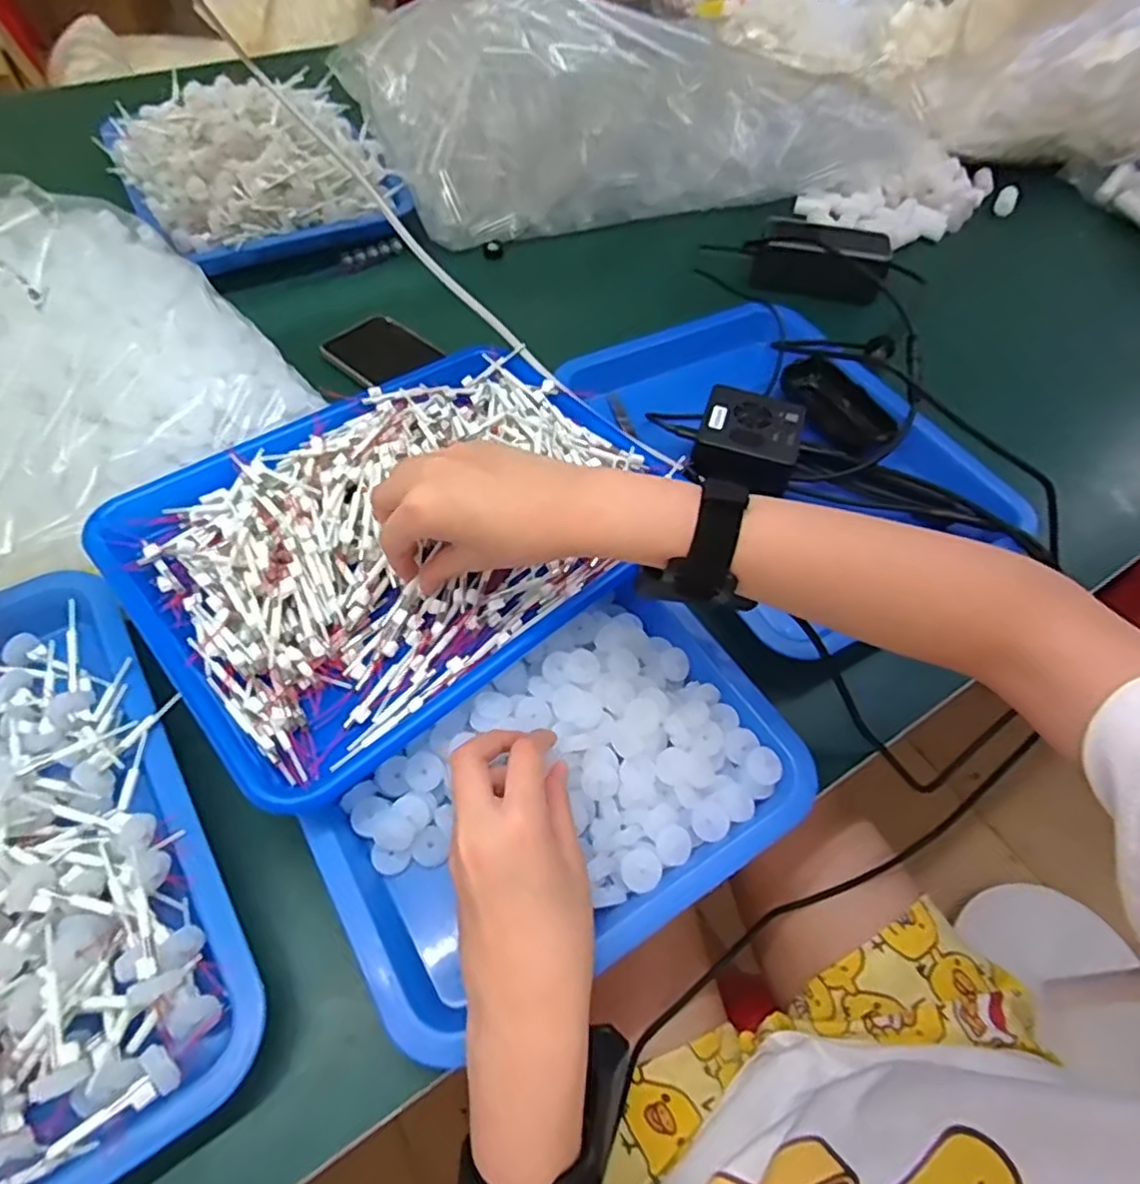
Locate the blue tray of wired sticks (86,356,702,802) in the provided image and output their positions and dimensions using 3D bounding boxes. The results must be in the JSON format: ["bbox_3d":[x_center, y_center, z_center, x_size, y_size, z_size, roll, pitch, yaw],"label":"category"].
[{"bbox_3d":[-0.098,-0.045,0.449,0.326,0.051,0.236,-35,65,-24],"label":"blue tray of wired sticks"}]

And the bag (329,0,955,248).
[{"bbox_3d":[0.086,-0.549,0.763,0.675,0.147,0.339,-4,56,-7],"label":"bag"}]

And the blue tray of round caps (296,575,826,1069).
[{"bbox_3d":[-0.002,0.117,0.388,0.263,0.038,0.175,-31,64,-23],"label":"blue tray of round caps"}]

